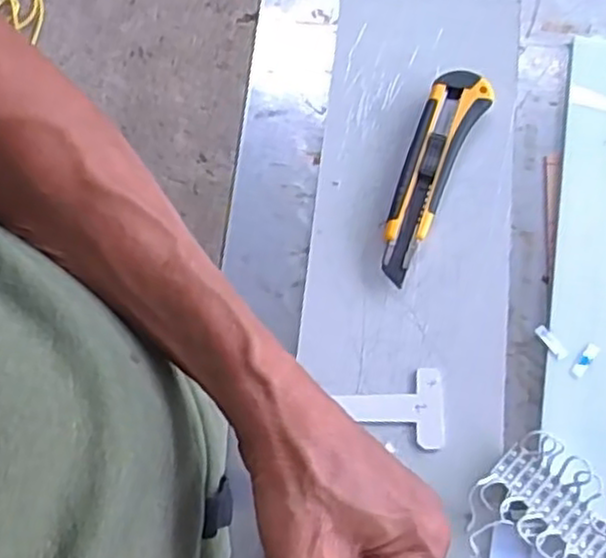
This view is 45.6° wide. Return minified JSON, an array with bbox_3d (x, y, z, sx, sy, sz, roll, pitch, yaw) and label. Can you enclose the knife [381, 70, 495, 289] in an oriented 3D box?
[{"bbox_3d":[0.087,-0.074,0.505,0.039,0.023,0.157,22,76,11],"label":"knife"}]

